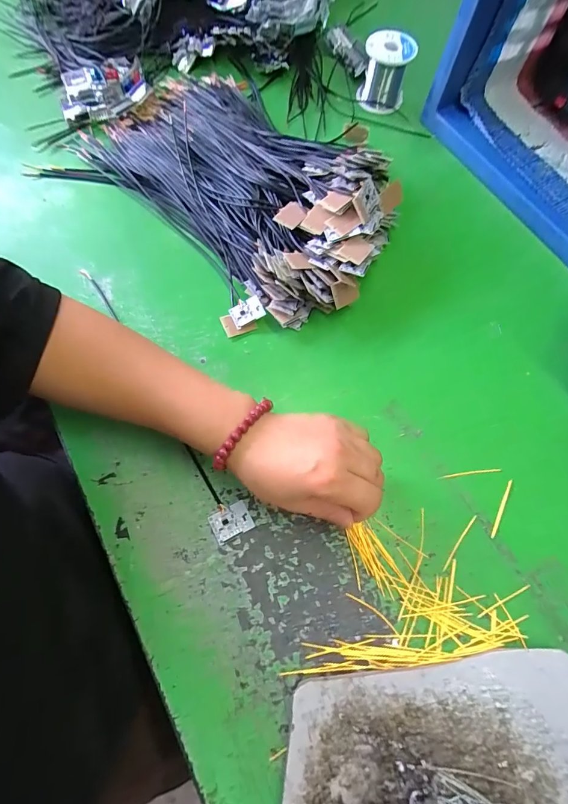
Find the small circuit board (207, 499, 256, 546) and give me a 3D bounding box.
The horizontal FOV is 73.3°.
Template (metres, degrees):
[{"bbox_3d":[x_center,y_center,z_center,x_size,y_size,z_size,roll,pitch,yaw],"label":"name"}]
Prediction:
[{"bbox_3d":[-0.044,0.098,0.315,0.032,0.004,0.027,-27,72,-12],"label":"small circuit board"}]

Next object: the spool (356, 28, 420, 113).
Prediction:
[{"bbox_3d":[0.132,-0.430,0.498,0.059,0.063,0.059,1,69,-2],"label":"spool"}]

